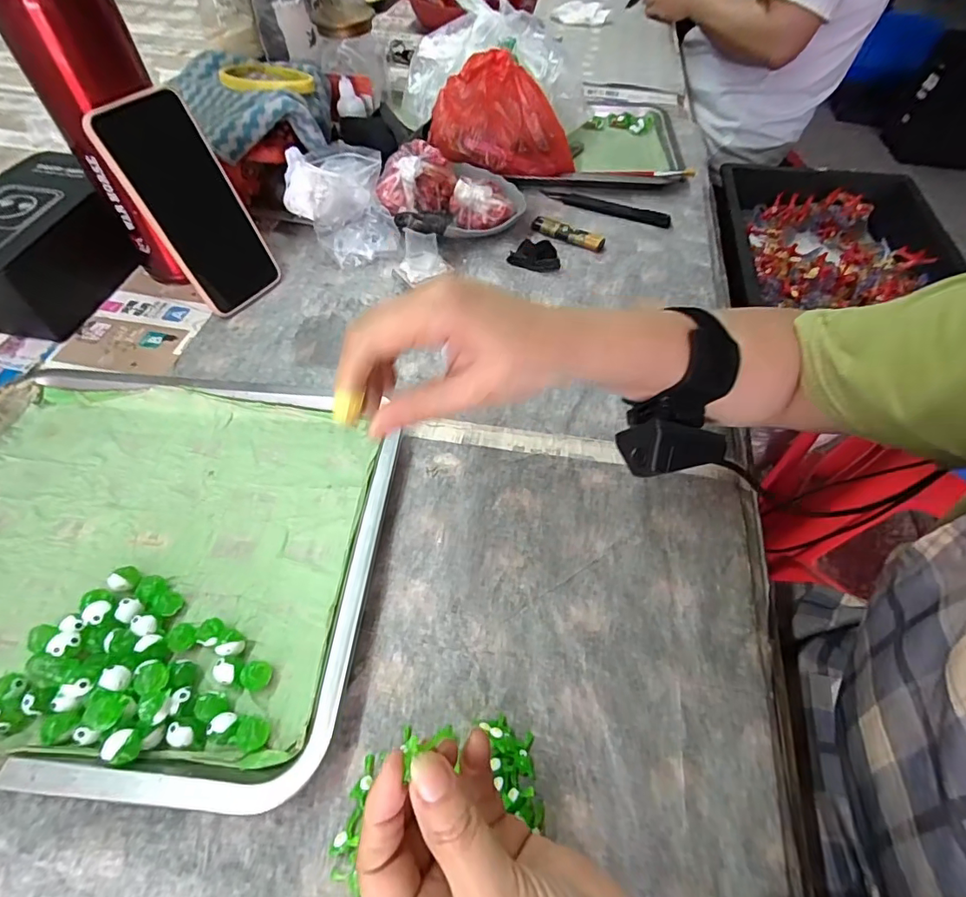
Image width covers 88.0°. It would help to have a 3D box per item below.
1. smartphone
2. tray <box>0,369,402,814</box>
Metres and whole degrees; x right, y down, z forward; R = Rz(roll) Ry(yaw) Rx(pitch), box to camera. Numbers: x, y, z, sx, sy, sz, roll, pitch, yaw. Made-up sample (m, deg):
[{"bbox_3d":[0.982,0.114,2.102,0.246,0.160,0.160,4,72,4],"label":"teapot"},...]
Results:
[{"bbox_3d":[-0.241,-0.201,0.423,0.012,0.162,0.076,17,54,33],"label":"smartphone"},{"bbox_3d":[-0.219,0.061,0.317,0.299,0.022,0.253,6,55,2],"label":"tray"}]

